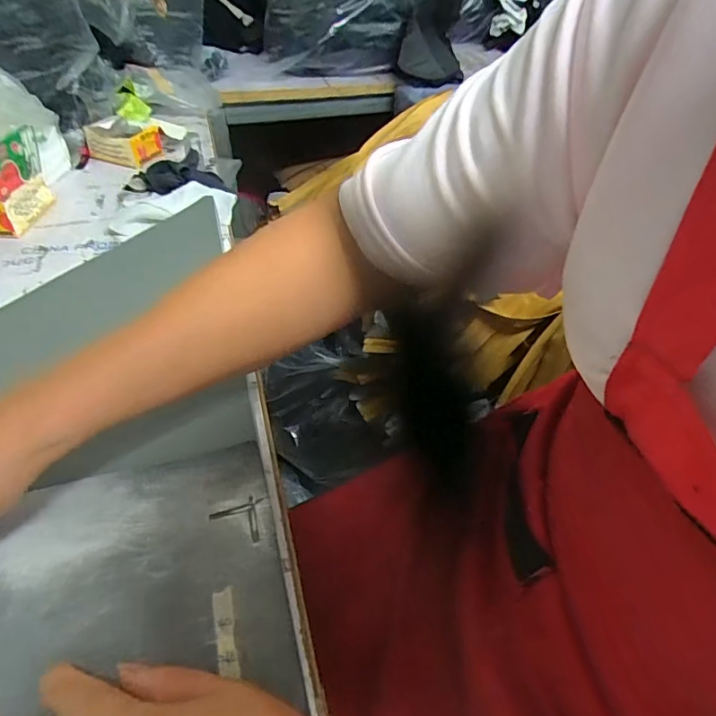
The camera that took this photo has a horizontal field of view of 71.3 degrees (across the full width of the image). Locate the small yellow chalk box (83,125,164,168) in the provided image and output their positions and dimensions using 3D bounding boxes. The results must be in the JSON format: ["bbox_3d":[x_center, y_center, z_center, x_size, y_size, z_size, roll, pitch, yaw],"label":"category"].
[{"bbox_3d":[-0.365,-0.337,0.780,0.094,0.045,0.074,12,42,14],"label":"small yellow chalk box"}]

